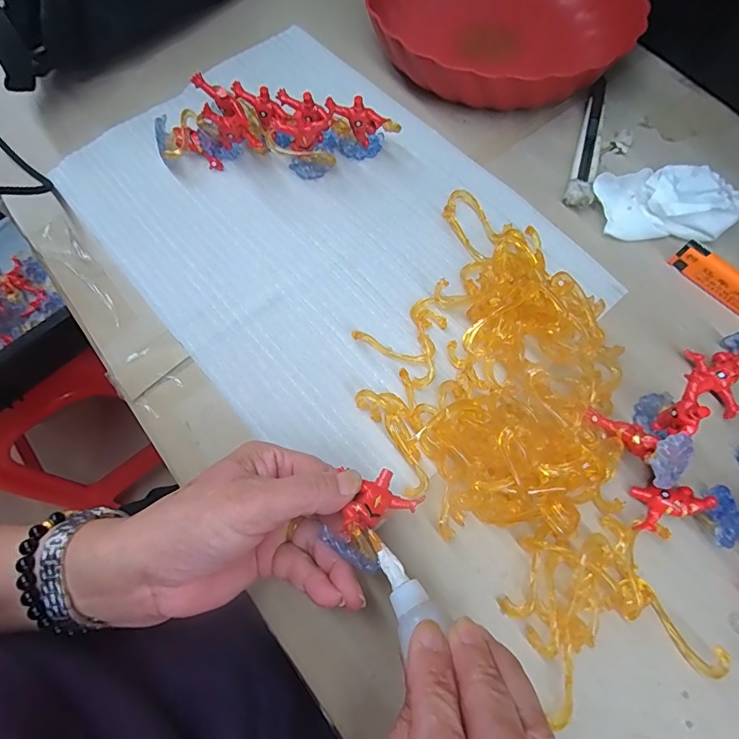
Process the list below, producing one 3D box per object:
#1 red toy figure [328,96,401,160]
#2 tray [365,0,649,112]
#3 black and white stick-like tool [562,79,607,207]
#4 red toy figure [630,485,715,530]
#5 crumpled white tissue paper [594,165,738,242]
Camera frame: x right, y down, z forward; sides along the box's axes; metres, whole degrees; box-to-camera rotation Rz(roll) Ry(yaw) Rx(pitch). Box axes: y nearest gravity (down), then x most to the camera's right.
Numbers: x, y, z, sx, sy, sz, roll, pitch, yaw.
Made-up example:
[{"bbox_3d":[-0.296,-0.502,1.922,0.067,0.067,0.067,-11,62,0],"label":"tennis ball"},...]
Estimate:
[{"bbox_3d":[-0.005,-0.200,0.359,0.053,0.048,0.021,-8,70,-2],"label":"red toy figure"},{"bbox_3d":[0.117,-0.332,0.401,0.234,0.044,0.243,41,76,14],"label":"tray"},{"bbox_3d":[0.187,-0.194,0.371,0.020,0.013,0.142,17,72,7],"label":"black and white stick-like tool"},{"bbox_3d":[0.183,0.085,0.268,0.044,0.019,0.025,-3,70,0],"label":"red toy figure"},{"bbox_3d":[0.236,-0.131,0.345,0.107,0.027,0.066,-11,71,-3],"label":"crumpled white tissue paper"}]

